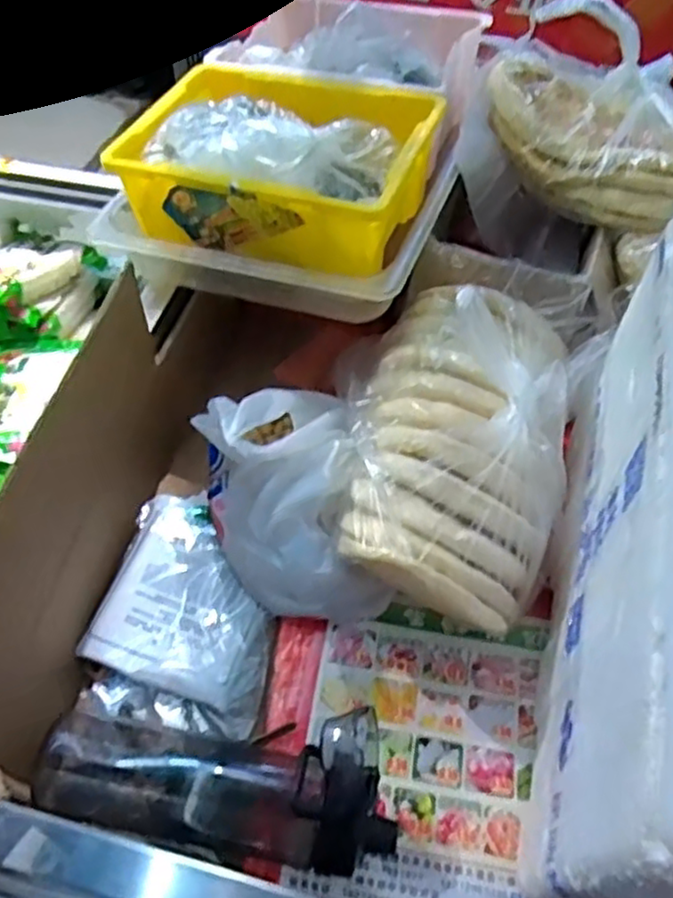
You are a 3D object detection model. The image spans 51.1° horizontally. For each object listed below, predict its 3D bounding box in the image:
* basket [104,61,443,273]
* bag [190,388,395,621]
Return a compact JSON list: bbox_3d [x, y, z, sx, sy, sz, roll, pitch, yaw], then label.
[{"bbox_3d":[-0.063,-0.281,0.699,0.286,0.091,0.234,16,55,10],"label":"basket"},{"bbox_3d":[-0.037,0.043,0.628,0.139,0.136,0.207,-14,56,-11],"label":"bag"}]

